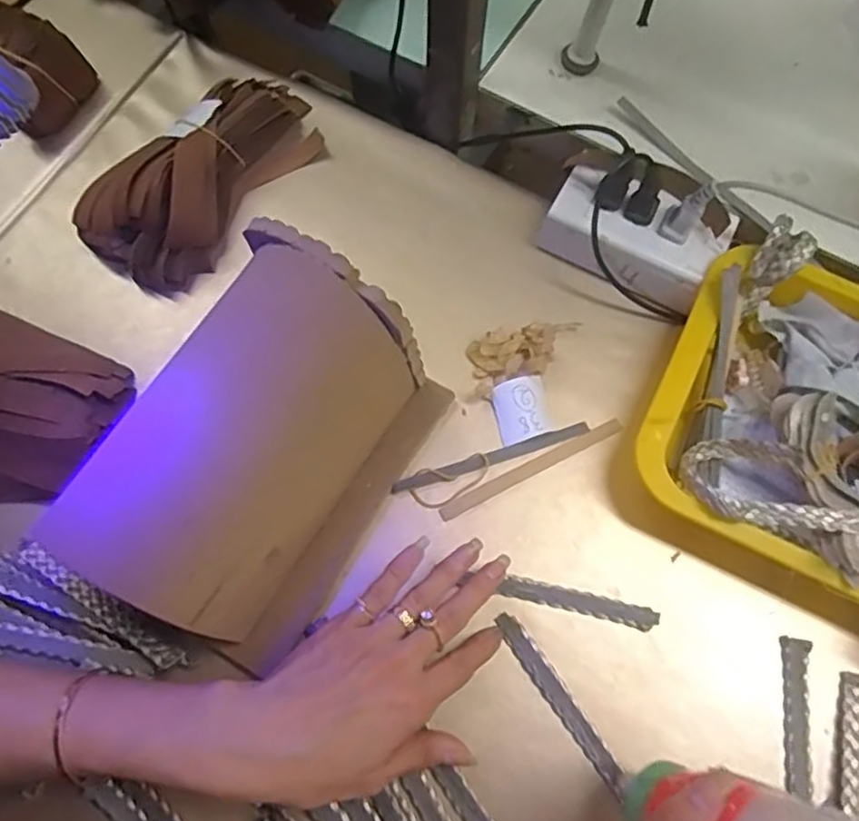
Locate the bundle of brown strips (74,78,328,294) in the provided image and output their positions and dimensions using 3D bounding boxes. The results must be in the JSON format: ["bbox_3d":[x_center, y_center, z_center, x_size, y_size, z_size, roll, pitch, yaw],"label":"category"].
[{"bbox_3d":[-0.160,-0.175,0.474,0.094,0.044,0.190,39,74,12],"label":"bundle of brown strips"}]

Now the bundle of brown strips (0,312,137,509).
[{"bbox_3d":[-0.272,0.009,0.420,0.142,0.033,0.133,24,72,8],"label":"bundle of brown strips"}]

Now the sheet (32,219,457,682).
[{"bbox_3d":[-0.093,0.021,0.370,0.135,0.107,0.201,31,73,10],"label":"sheet"}]

